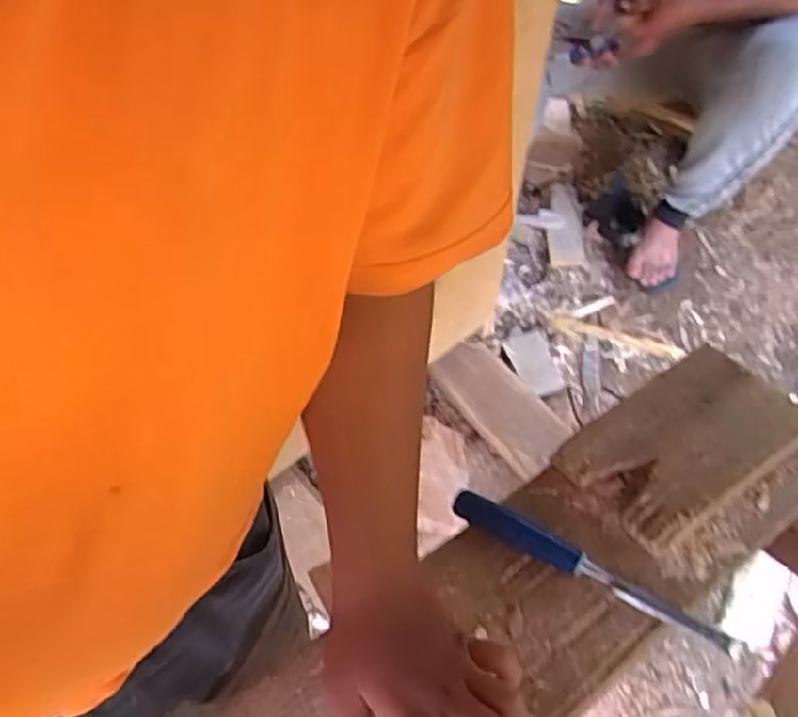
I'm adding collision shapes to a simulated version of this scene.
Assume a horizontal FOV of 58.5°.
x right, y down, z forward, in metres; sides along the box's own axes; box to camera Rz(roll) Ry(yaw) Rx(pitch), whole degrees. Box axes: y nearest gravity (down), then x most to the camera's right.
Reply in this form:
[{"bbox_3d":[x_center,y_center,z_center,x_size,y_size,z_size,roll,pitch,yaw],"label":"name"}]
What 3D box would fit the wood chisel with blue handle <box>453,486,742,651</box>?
[{"bbox_3d":[0.143,0.159,0.539,0.221,0.017,0.021,26,57,19],"label":"wood chisel with blue handle"}]

